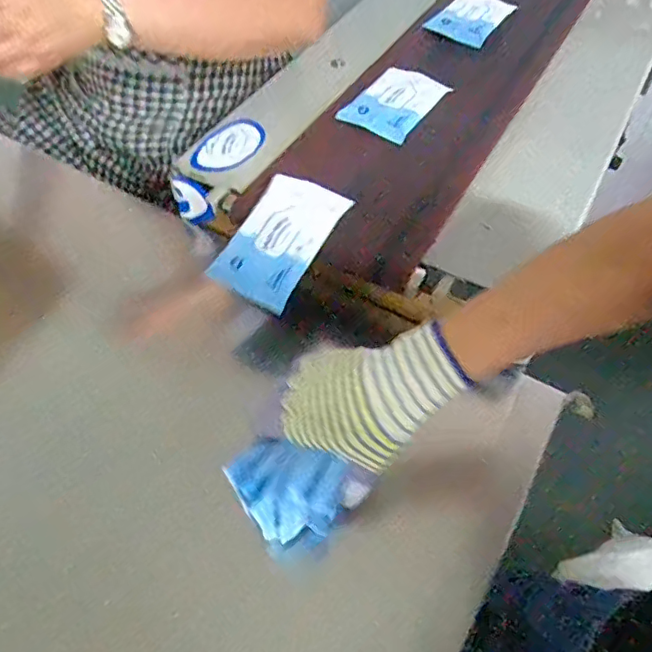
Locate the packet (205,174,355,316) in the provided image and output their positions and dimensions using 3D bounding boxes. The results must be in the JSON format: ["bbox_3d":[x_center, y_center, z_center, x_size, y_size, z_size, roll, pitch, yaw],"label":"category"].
[{"bbox_3d":[-0.044,-0.086,0.532,0.081,0.014,0.134,27,73,15],"label":"packet"}]

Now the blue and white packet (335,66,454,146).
[{"bbox_3d":[0.087,-0.276,0.684,0.088,0.010,0.148,29,60,19],"label":"blue and white packet"}]

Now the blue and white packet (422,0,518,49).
[{"bbox_3d":[0.222,-0.474,0.846,0.093,0.022,0.160,27,59,18],"label":"blue and white packet"}]

